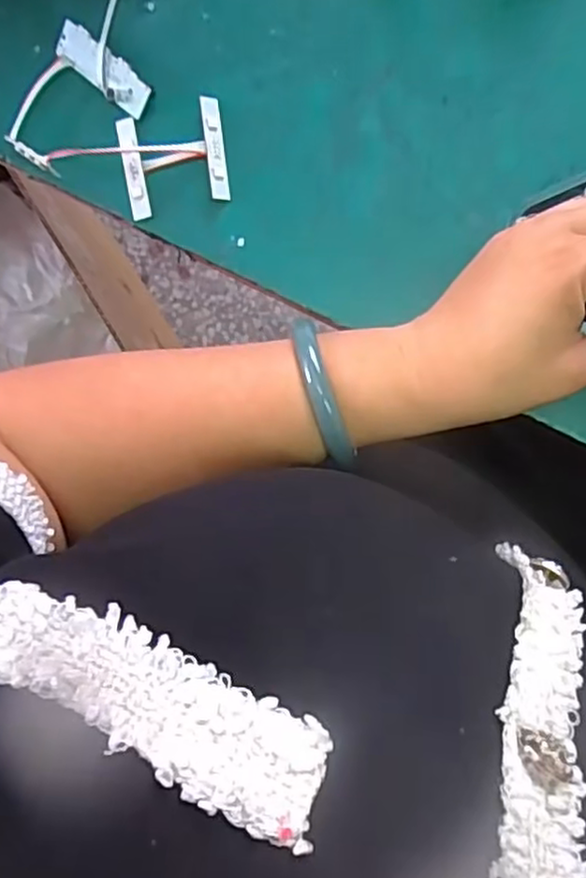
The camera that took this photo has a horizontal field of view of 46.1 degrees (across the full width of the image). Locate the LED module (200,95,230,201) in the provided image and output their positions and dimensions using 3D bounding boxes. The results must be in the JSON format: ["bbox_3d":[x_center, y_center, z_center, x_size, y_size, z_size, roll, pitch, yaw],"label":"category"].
[{"bbox_3d":[-0.041,-0.154,0.364,0.010,0.004,0.056,-8,88,4],"label":"LED module"}]

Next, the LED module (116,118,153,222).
[{"bbox_3d":[-0.085,-0.145,0.367,0.011,0.004,0.057,-11,88,4],"label":"LED module"}]

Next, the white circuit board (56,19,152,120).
[{"bbox_3d":[-0.102,-0.199,0.369,0.061,0.007,0.019,41,92,4],"label":"white circuit board"}]

